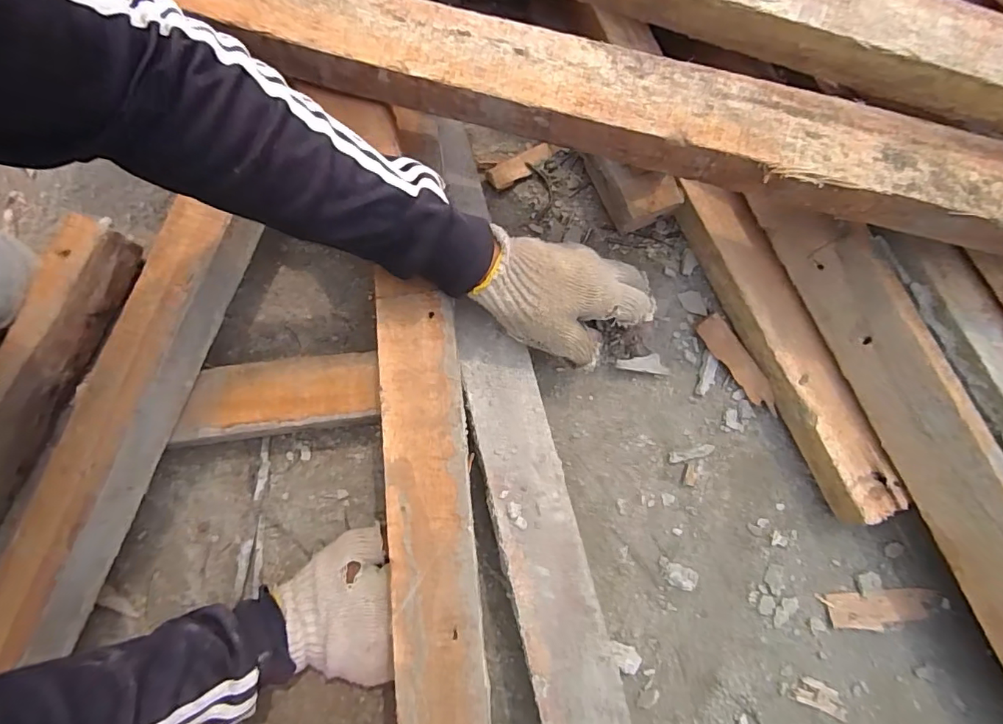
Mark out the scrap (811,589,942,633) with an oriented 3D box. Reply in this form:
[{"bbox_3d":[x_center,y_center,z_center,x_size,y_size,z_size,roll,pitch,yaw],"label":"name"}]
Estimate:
[{"bbox_3d":[0.316,0.206,0.427,0.098,0.004,0.030,-2,78,-1],"label":"scrap"}]

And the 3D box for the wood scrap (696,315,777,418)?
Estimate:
[{"bbox_3d":[0.212,0.004,0.458,0.024,0.008,0.100,-37,85,22],"label":"wood scrap"}]

